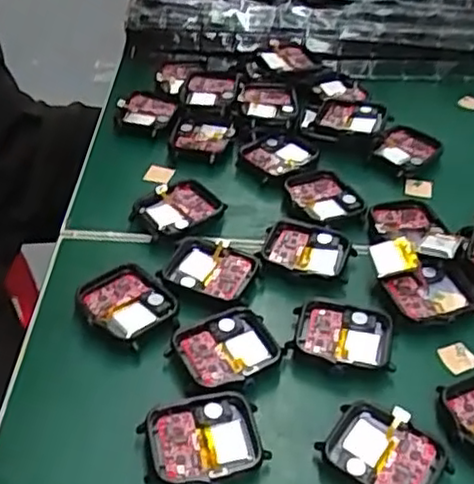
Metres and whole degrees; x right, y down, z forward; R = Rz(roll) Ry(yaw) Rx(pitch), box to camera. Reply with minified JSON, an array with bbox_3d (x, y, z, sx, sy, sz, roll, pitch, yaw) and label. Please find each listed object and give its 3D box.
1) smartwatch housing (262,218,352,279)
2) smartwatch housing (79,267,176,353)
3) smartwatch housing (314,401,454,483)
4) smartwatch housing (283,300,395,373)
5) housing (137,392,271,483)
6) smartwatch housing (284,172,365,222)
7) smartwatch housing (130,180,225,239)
[{"bbox_3d":[0.036,0.003,0.361,0.043,0.004,0.036,14,44,12],"label":"smartwatch housing"},{"bbox_3d":[-0.052,0.030,0.330,0.044,0.008,0.038,33,51,29],"label":"smartwatch housing"},{"bbox_3d":[0.058,0.084,0.275,0.046,0.010,0.036,25,47,23],"label":"smartwatch housing"},{"bbox_3d":[0.048,0.044,0.320,0.047,0.006,0.037,9,43,7],"label":"smartwatch housing"},{"bbox_3d":[-0.014,0.081,0.277,0.046,0.011,0.038,-7,43,-10],"label":"housing"},{"bbox_3d":[0.050,-0.026,0.394,0.033,0.005,0.040,-21,47,-23],"label":"smartwatch housing"},{"bbox_3d":[-0.034,-0.017,0.381,0.037,0.010,0.042,32,50,28],"label":"smartwatch housing"}]

